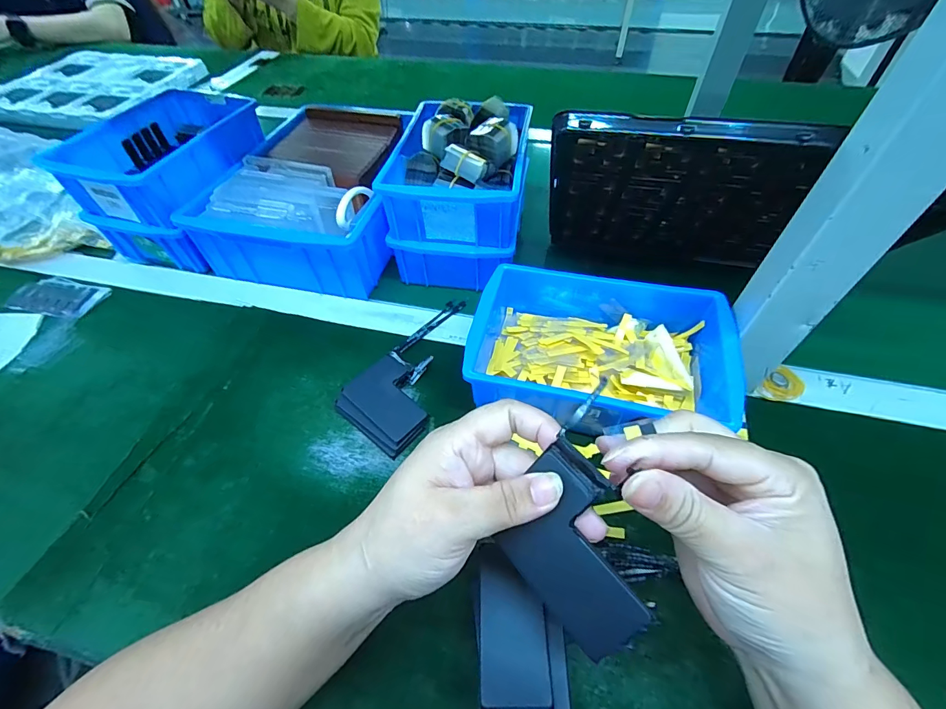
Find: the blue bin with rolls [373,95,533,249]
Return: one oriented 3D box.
[{"bbox_3d":[-0.006,-0.200,0.443,0.140,0.085,0.193,7,53,8],"label":"blue bin with rolls"}]

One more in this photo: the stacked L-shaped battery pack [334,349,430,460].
[{"bbox_3d":[-0.071,0.041,0.360,0.075,0.019,0.070,33,60,24],"label":"stacked L-shaped battery pack"}]

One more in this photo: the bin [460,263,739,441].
[{"bbox_3d":[0.103,-0.010,0.355,0.200,0.064,0.152,9,53,9],"label":"bin"}]

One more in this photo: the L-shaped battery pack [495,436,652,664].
[{"bbox_3d":[0.047,0.086,0.184,0.074,0.005,0.062,43,102,21],"label":"L-shaped battery pack"}]

